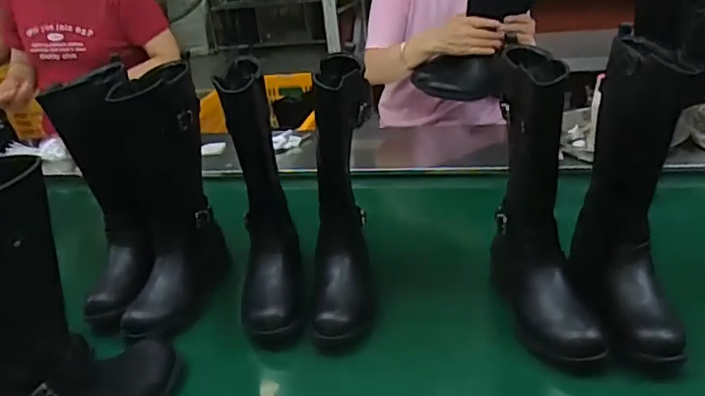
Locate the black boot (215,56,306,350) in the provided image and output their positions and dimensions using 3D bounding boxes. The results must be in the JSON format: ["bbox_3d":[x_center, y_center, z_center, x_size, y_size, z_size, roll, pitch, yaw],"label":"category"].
[{"bbox_3d":[-0.128,0.008,0.787,0.086,0.317,0.231,-11,27,-8],"label":"black boot"}]

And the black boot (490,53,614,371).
[{"bbox_3d":[0.228,0.006,0.685,0.096,0.304,0.222,-4,27,6],"label":"black boot"}]

